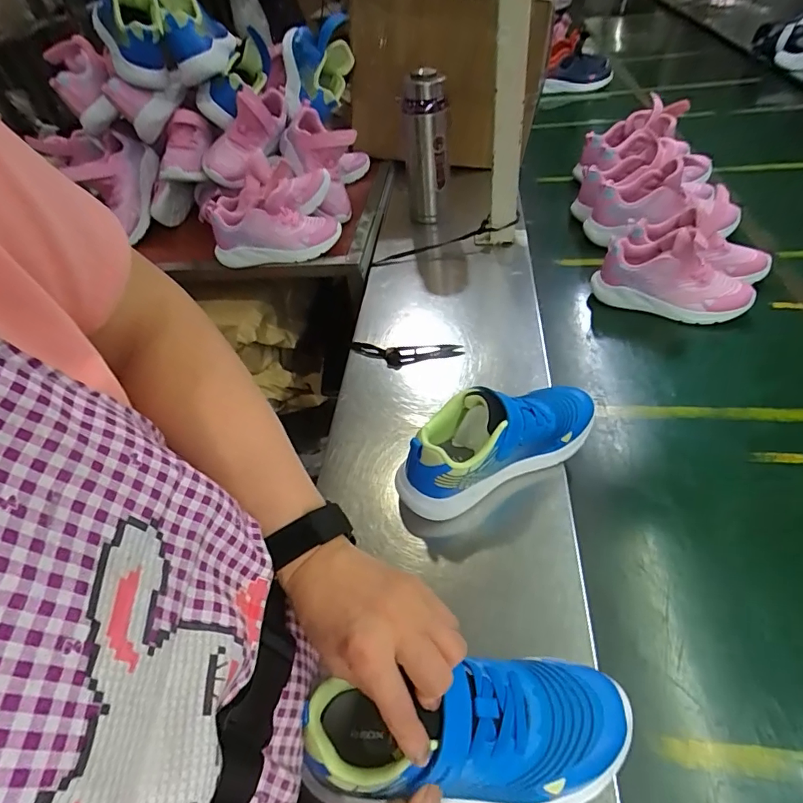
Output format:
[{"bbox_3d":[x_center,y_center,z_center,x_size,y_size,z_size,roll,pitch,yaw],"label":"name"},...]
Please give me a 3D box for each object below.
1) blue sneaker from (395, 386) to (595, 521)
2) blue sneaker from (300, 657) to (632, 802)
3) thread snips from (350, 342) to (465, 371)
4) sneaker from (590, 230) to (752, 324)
[{"bbox_3d":[0.100,0.036,0.494,0.229,0.106,0.074,-26,48,-16],"label":"blue sneaker"},{"bbox_3d":[0.045,0.216,0.318,0.212,0.073,0.085,-4,47,-2],"label":"blue sneaker"},{"bbox_3d":[0.003,-0.063,0.665,0.156,0.019,0.046,5,47,13],"label":"thread snips"},{"bbox_3d":[0.390,-0.181,0.689,0.210,0.112,0.079,10,48,17],"label":"sneaker"}]

